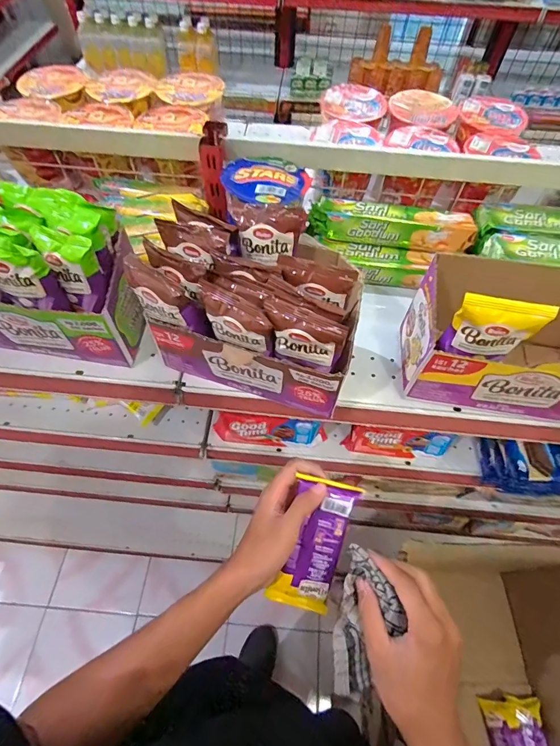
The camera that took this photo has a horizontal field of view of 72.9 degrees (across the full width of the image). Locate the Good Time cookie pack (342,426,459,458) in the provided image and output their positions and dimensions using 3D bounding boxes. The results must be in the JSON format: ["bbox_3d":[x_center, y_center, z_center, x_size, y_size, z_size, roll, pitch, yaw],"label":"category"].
[{"bbox_3d":[0.188,0.110,0.596,0.162,0.065,0.025,7,58,3],"label":"Good Time cookie pack"}]

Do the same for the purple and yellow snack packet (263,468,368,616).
[{"bbox_3d":[0.035,0.189,0.411,0.067,0.019,0.158,20,103,10],"label":"purple and yellow snack packet"}]

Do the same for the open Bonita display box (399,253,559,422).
[{"bbox_3d":[0.258,-0.035,0.393,0.217,0.153,0.108,5,58,2],"label":"open Bonita display box"}]

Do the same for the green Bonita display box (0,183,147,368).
[{"bbox_3d":[-0.276,-0.112,0.425,0.217,0.145,0.118,8,58,3],"label":"green Bonita display box"}]

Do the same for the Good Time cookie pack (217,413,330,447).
[{"bbox_3d":[-0.014,0.089,0.598,0.174,0.069,0.029,2,58,0],"label":"Good Time cookie pack"}]

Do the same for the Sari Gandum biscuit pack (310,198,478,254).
[{"bbox_3d":[0.153,-0.208,0.524,0.217,0.035,0.066,9,58,4],"label":"Sari Gandum biscuit pack"}]

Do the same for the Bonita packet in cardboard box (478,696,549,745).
[{"bbox_3d":[0.478,0.745,0.754,0.106,0.040,0.149,-5,55,5],"label":"Bonita packet in cardboard box"}]

